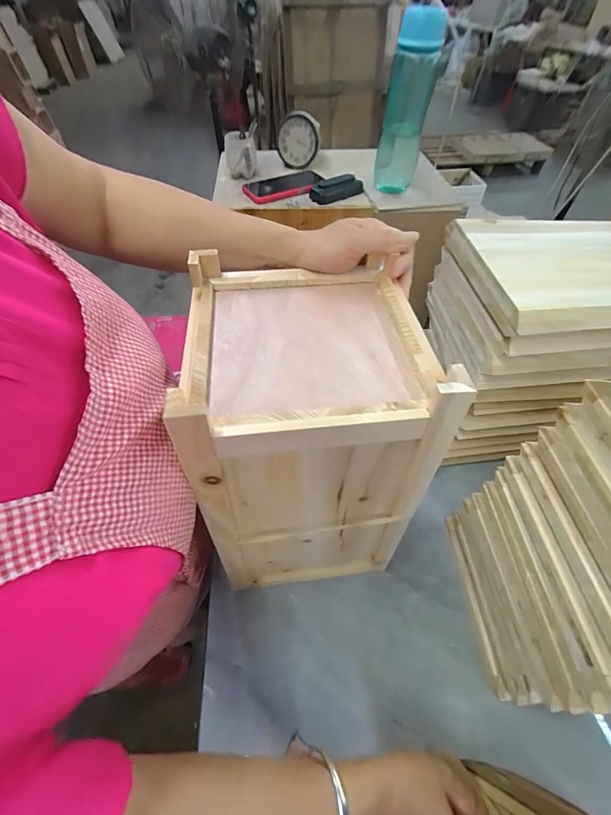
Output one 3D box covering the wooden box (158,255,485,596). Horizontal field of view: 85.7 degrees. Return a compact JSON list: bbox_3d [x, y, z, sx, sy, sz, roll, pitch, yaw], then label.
[{"bbox_3d":[-0.002,0.047,0.432,0.208,0.408,0.215,-3,54,-4],"label":"wooden box"}]

